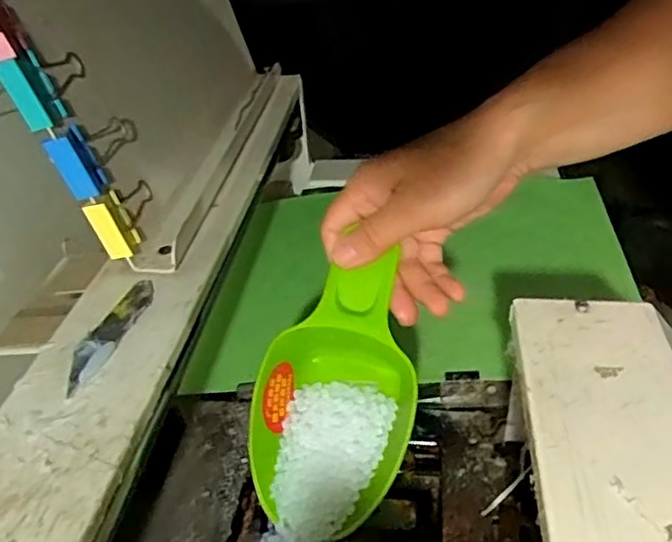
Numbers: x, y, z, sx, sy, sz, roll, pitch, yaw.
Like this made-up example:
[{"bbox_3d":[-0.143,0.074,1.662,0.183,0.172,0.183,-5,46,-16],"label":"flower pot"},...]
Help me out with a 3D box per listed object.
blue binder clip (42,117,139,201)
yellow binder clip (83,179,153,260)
[{"bbox_3d":[-0.156,-0.083,0.411,0.021,0.040,0.079,-1,36,7],"label":"blue binder clip"},{"bbox_3d":[-0.143,-0.037,0.429,0.020,0.051,0.061,0,36,7],"label":"yellow binder clip"}]

